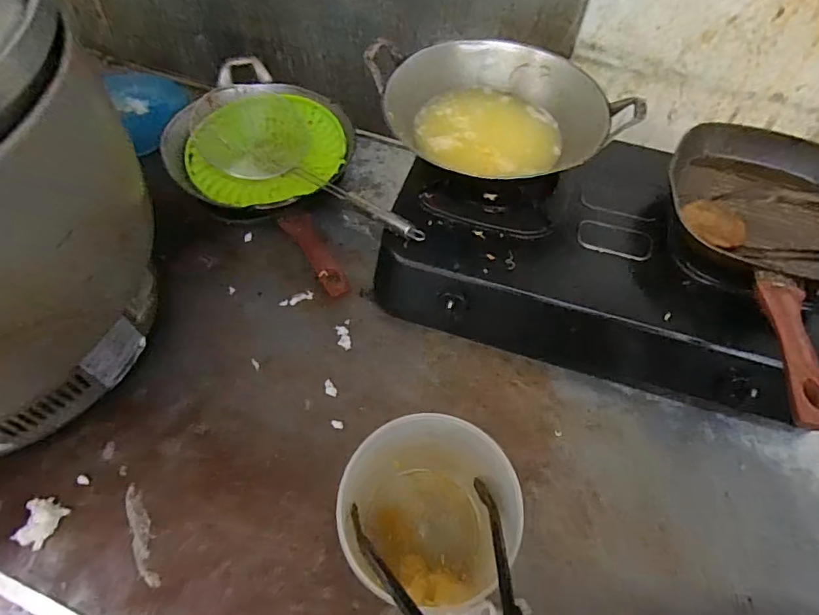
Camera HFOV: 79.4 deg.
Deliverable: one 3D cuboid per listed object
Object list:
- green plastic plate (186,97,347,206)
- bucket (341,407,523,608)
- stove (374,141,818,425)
[{"bbox_3d":[-0.219,-0.254,0.774,0.245,0.048,0.220,-5,59,-6],"label":"green plastic plate"},{"bbox_3d":[0.020,0.202,0.498,0.157,0.132,0.148,0,57,0],"label":"bucket"},{"bbox_3d":[0.257,-0.060,0.672,0.561,0.124,0.318,17,59,10],"label":"stove"}]

